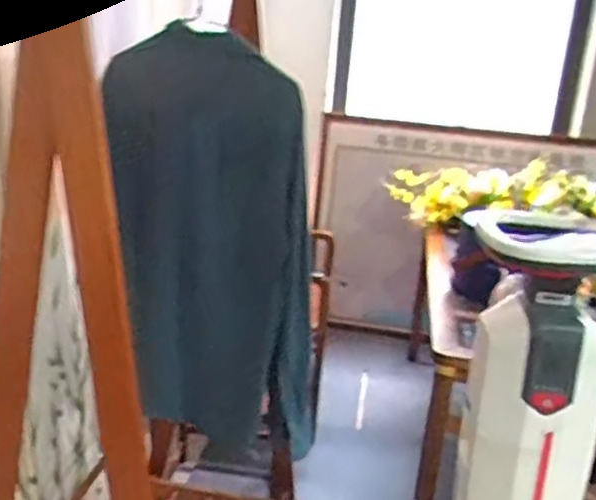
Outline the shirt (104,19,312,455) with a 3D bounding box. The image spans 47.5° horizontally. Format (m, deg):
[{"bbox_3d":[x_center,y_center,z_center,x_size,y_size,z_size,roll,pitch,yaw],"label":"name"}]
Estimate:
[{"bbox_3d":[-0.172,0.017,1.253,0.459,0.749,0.096,16,21,31],"label":"shirt"}]

